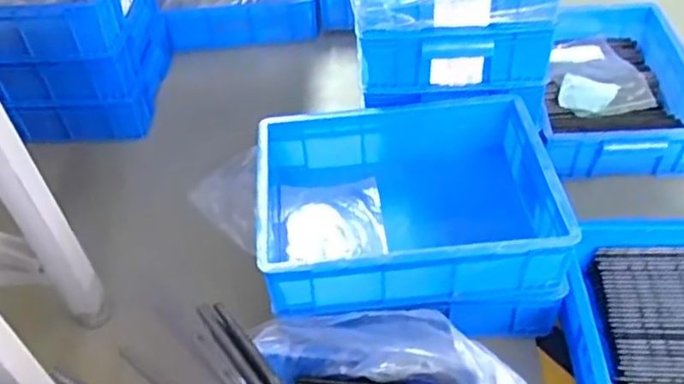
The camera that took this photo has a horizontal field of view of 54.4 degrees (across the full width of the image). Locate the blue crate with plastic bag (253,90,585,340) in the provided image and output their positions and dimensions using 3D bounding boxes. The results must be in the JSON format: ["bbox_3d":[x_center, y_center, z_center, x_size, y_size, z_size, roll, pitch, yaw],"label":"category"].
[{"bbox_3d":[0.091,0.028,0.998,0.407,0.178,0.336,-7,45,-2],"label":"blue crate with plastic bag"}]

